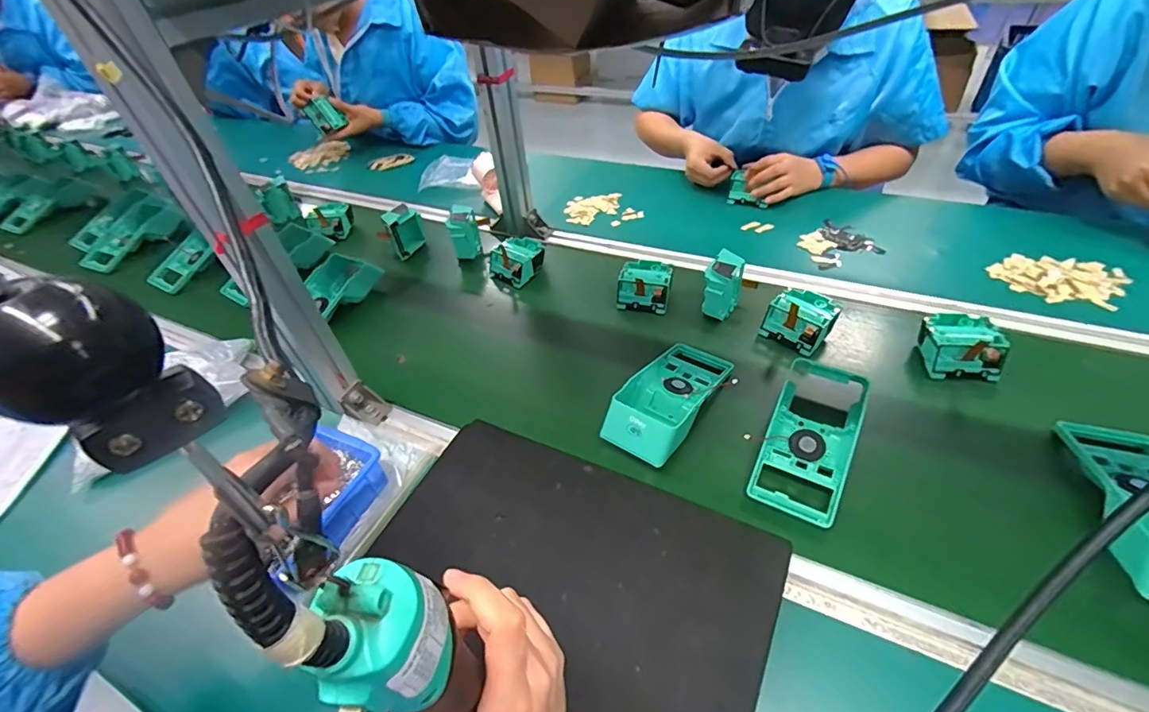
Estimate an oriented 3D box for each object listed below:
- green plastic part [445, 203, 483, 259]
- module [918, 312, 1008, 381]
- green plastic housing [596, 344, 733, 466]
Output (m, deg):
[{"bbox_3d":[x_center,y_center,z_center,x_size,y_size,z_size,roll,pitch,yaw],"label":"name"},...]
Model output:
[{"bbox_3d":[-0.193,-0.213,0.857,0.052,0.082,0.060,-15,46,-7],"label":"green plastic part"},{"bbox_3d":[0.464,-0.012,0.586,0.076,0.038,0.076,5,47,12],"label":"module"},{"bbox_3d":[0.112,0.044,0.571,0.086,0.055,0.189,24,53,27],"label":"green plastic housing"}]

